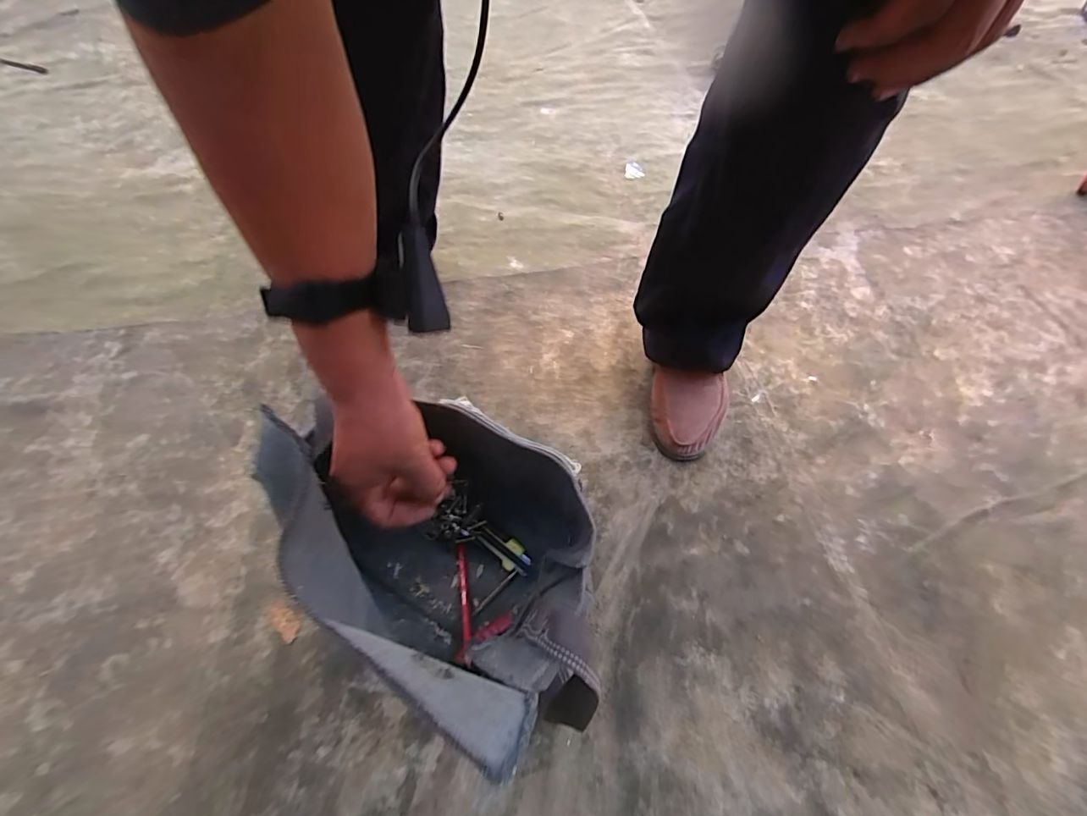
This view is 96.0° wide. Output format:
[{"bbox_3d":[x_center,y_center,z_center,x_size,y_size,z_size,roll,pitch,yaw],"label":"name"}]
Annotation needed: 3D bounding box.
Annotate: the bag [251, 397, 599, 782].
[{"bbox_3d":[-0.076,0.125,0.428,0.278,0.248,0.216,23,61,13],"label":"bag"}]

